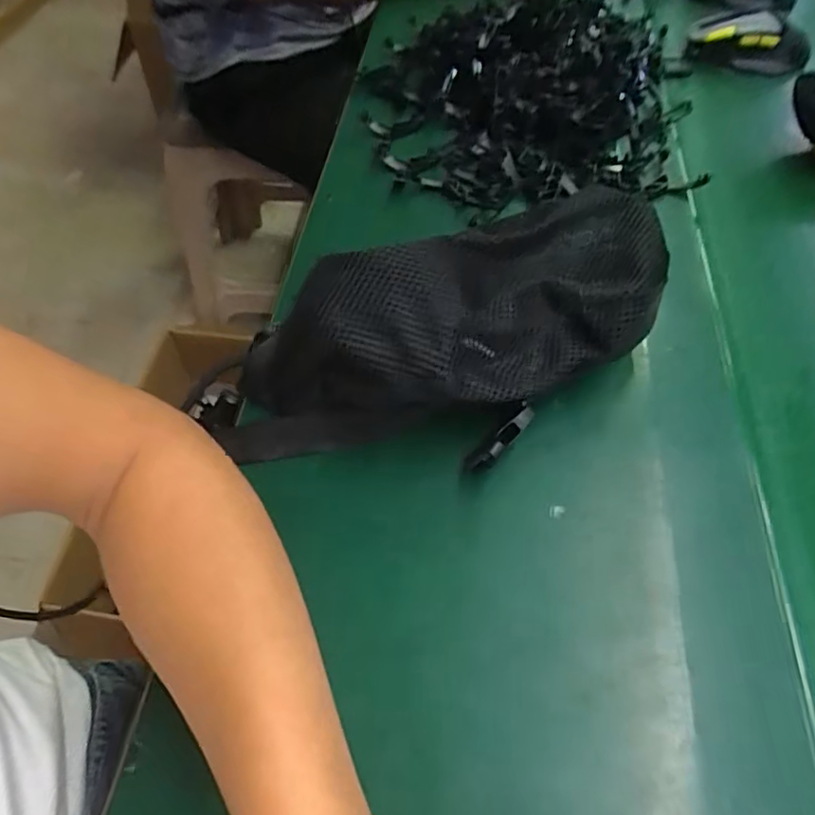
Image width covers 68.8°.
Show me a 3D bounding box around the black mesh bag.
[{"bbox_3d":[0.020,-0.035,0.338,0.274,0.078,0.121,-16,56,-10],"label":"black mesh bag"}]

